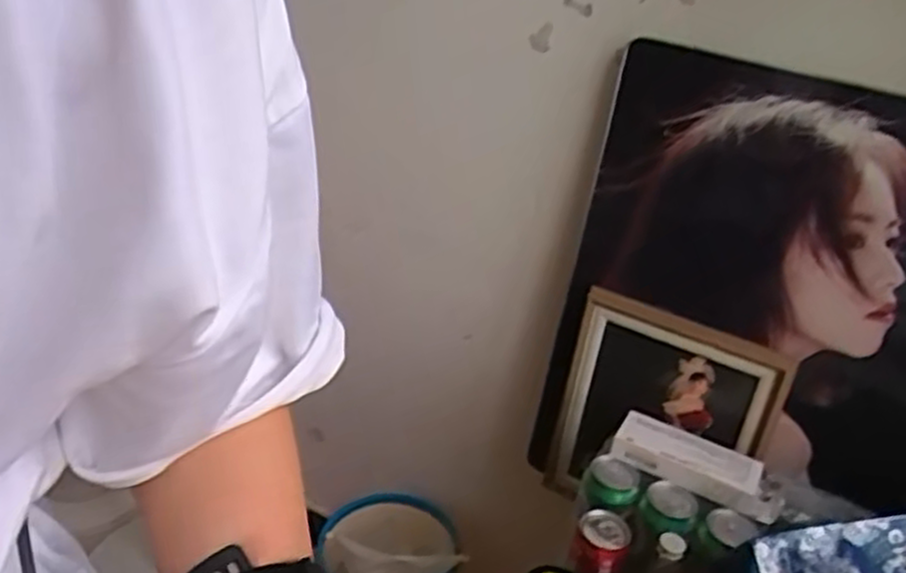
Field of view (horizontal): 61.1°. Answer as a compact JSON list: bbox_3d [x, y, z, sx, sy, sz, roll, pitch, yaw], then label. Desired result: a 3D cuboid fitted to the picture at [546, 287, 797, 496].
[{"bbox_3d":[0.248,0.175,0.977,0.253,0.290,0.036,25,25,26],"label":"picture"}]

